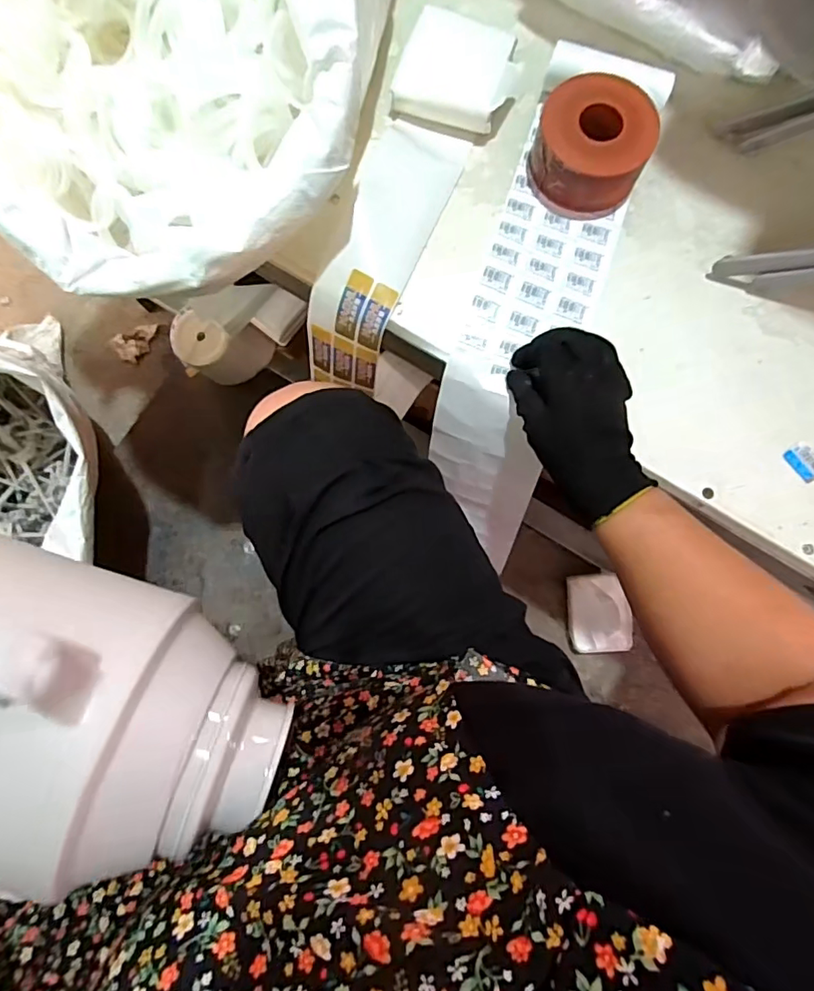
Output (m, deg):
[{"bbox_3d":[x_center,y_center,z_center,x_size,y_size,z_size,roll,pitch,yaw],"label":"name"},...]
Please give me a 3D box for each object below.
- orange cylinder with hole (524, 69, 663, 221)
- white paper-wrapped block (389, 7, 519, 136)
[{"bbox_3d":[0.161,-0.306,0.459,0.097,0.055,0.087,24,82,5],"label":"orange cylinder with hole"},{"bbox_3d":[0.048,-0.389,0.484,0.101,0.026,0.094,24,82,5],"label":"white paper-wrapped block"}]

